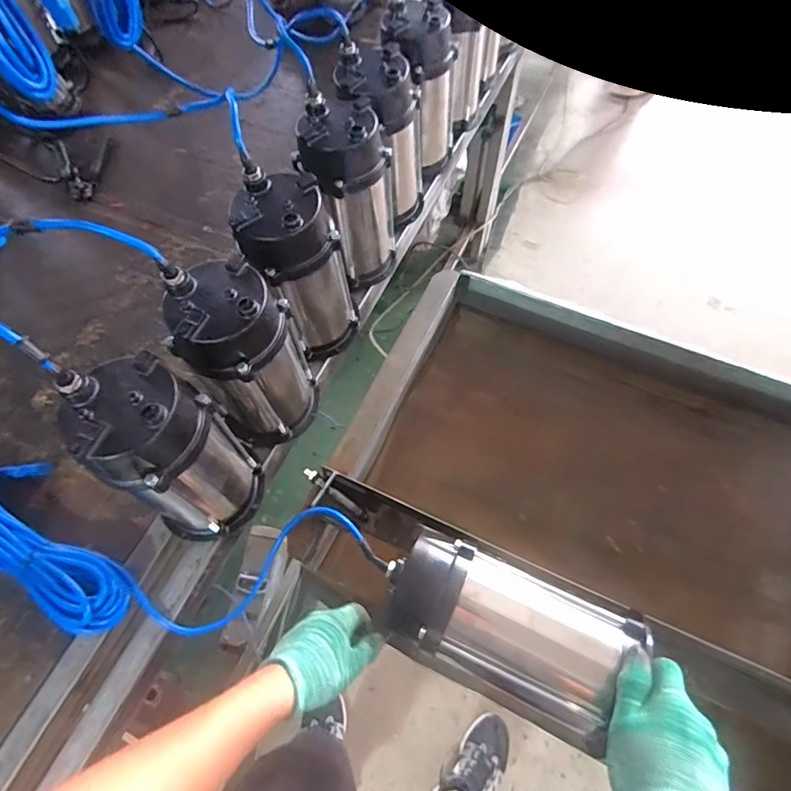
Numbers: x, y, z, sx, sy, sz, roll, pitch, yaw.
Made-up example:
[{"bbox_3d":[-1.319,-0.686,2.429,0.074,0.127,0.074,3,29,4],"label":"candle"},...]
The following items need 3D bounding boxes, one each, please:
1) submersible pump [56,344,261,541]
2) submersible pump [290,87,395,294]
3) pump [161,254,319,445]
[{"bbox_3d":[-0.252,0.077,0.545,0.113,0.265,0.130,27,66,15],"label":"submersible pump"},{"bbox_3d":[-0.067,-0.291,0.722,0.120,0.255,0.110,-1,62,1],"label":"submersible pump"},{"bbox_3d":[-0.187,-0.045,0.603,0.114,0.254,0.123,28,67,15],"label":"pump"}]

